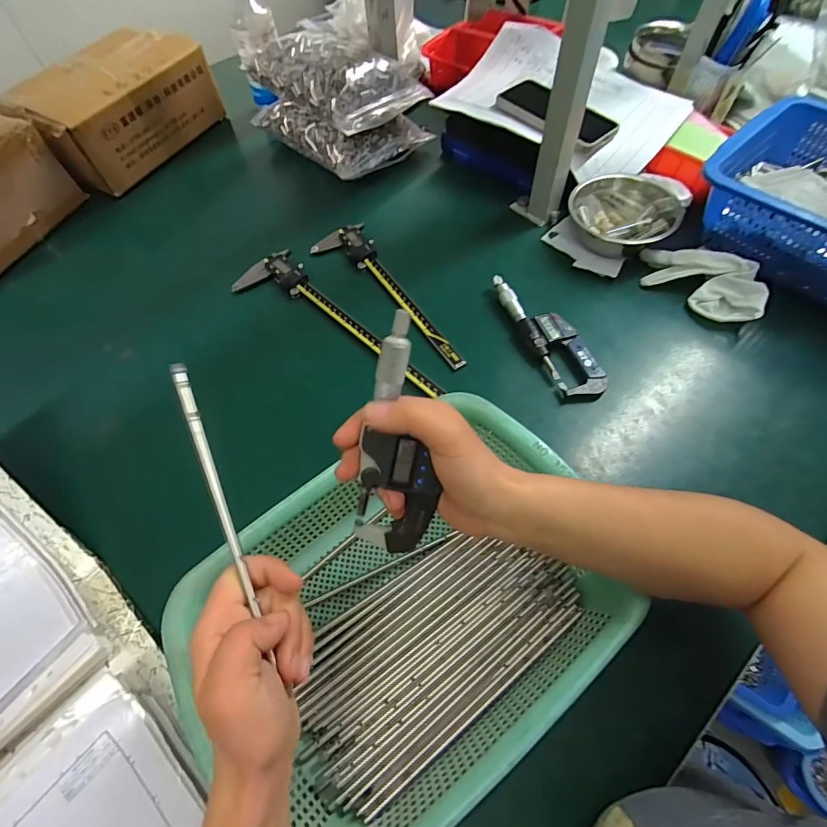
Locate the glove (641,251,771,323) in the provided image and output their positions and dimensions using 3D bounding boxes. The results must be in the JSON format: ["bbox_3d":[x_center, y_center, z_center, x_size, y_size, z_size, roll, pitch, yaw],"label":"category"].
[{"bbox_3d":[0.320,-0.151,0.477,0.064,0.044,0.138,-40,65,-18],"label":"glove"}]

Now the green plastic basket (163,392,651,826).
[{"bbox_3d":[0.006,0.136,0.322,0.265,0.078,0.214,-32,63,-14],"label":"green plastic basket"}]

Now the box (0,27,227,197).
[{"bbox_3d":[-0.465,-0.480,0.677,0.165,0.108,0.274,25,65,16],"label":"box"}]

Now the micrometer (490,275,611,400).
[{"bbox_3d":[0.147,-0.091,0.475,0.050,0.026,0.174,-21,61,-8],"label":"micrometer"}]

